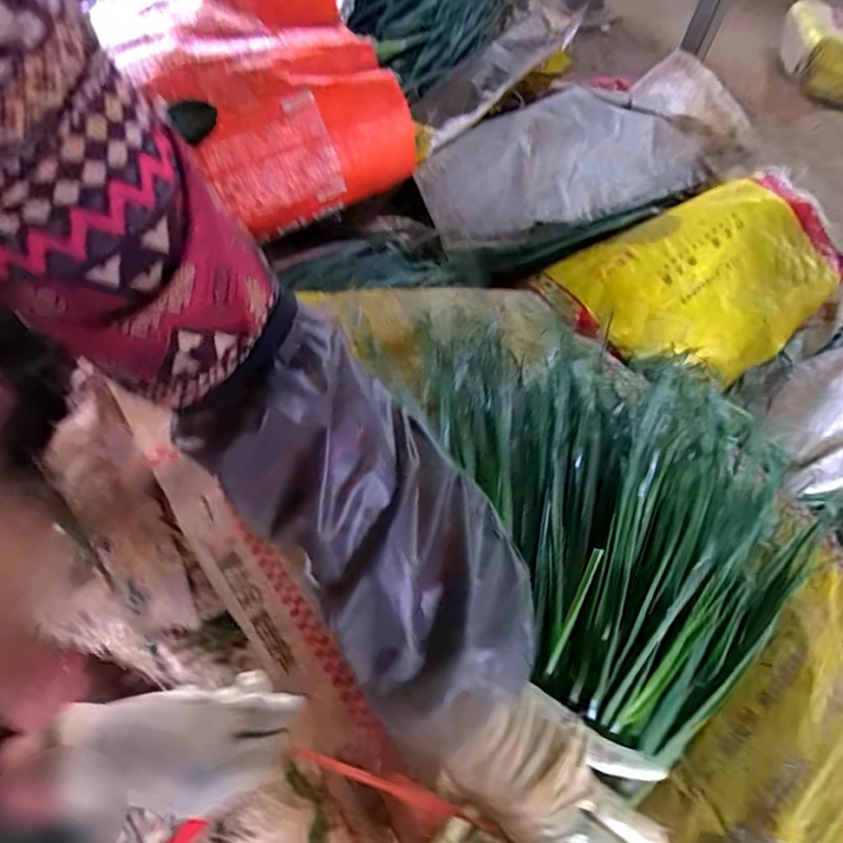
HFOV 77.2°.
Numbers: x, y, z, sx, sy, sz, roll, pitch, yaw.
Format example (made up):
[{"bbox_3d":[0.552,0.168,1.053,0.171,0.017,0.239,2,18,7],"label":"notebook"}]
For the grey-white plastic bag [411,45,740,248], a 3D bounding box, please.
[{"bbox_3d":[0.255,-0.410,0.817,0.554,0.112,0.251,-26,64,-18],"label":"grey-white plastic bag"}]

